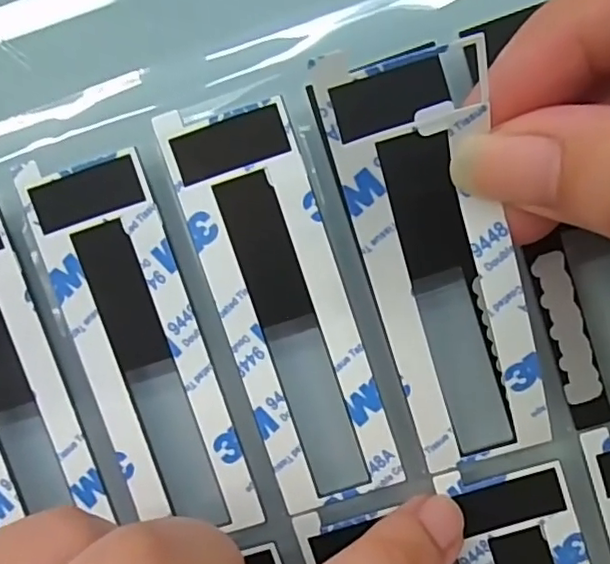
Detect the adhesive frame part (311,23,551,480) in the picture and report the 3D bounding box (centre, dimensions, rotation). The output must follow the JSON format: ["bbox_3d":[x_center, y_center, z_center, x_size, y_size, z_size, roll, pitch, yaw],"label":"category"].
[{"bbox_3d":[0.027,-0.001,0.116,0.027,0.007,0.087,-19,113,6],"label":"adhesive frame part"}]

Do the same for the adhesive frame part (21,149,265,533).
[{"bbox_3d":[-0.036,0.015,0.130,0.031,0.004,0.083,-13,96,5],"label":"adhesive frame part"}]

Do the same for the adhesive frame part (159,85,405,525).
[{"bbox_3d":[-0.004,0.006,0.128,0.027,0.004,0.089,-18,95,6],"label":"adhesive frame part"}]

